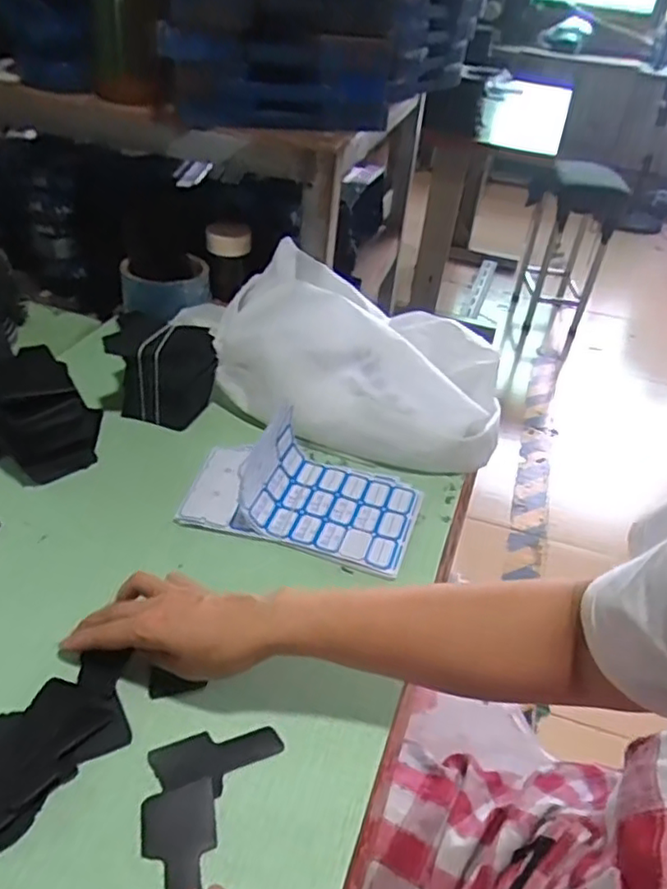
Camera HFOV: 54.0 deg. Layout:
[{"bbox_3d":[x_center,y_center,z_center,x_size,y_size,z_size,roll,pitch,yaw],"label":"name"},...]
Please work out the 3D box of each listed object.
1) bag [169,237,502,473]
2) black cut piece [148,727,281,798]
[{"bbox_3d":[0.009,-0.117,0.766,0.381,0.135,0.211,14,39,8],"label":"bag"},{"bbox_3d":[-0.078,0.212,0.447,0.084,0.004,0.040,-12,43,-23],"label":"black cut piece"}]

